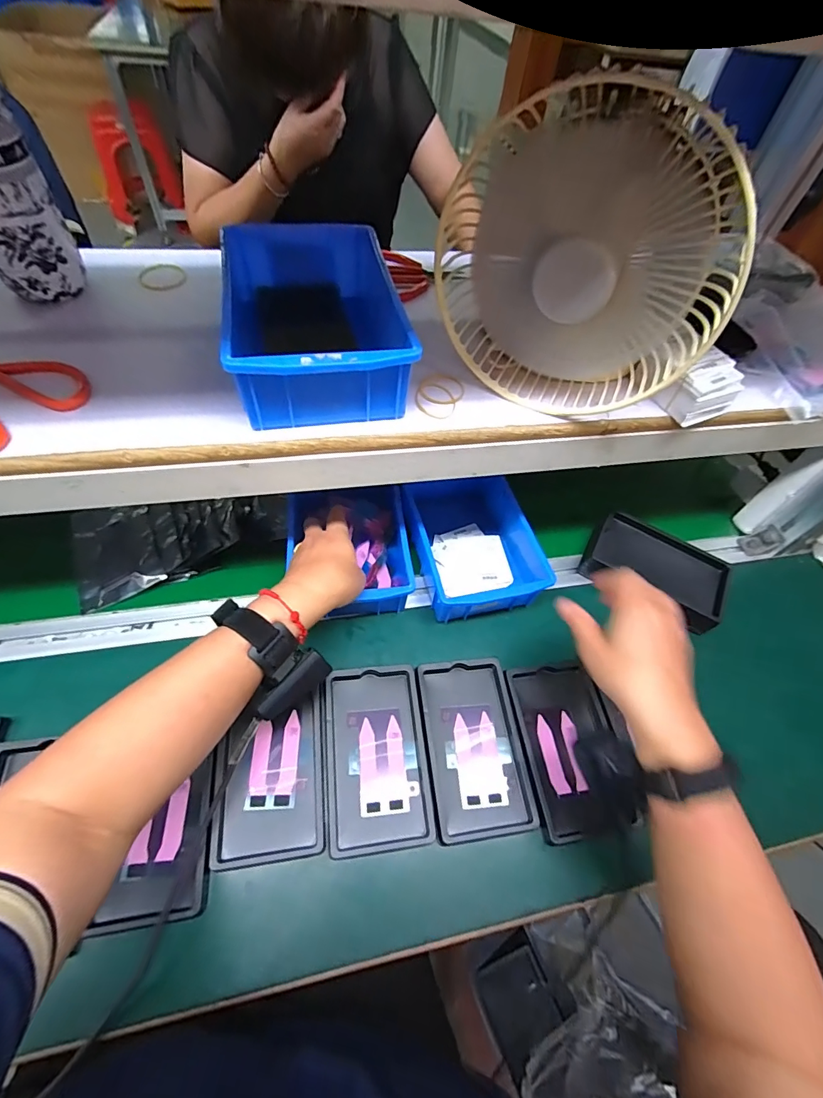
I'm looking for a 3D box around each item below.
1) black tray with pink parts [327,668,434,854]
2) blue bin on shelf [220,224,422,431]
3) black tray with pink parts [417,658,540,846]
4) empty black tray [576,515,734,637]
[{"bbox_3d":[-0.033,0.196,0.427,0.094,0.017,0.155,-3,56,-7],"label":"black tray with pink parts"},{"bbox_3d":[-0.080,-0.185,0.371,0.128,0.069,0.199,-8,57,-11],"label":"blue bin on shelf"},{"bbox_3d":[0.062,0.191,0.439,0.094,0.015,0.157,-4,56,-8],"label":"black tray with pink parts"},{"bbox_3d":[0.303,0.024,0.555,0.164,0.038,0.099,28,58,14],"label":"empty black tray"}]

